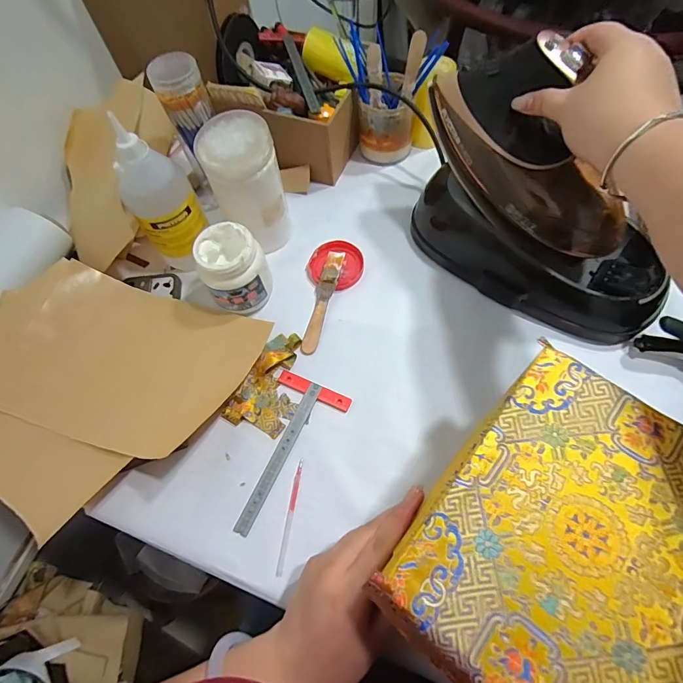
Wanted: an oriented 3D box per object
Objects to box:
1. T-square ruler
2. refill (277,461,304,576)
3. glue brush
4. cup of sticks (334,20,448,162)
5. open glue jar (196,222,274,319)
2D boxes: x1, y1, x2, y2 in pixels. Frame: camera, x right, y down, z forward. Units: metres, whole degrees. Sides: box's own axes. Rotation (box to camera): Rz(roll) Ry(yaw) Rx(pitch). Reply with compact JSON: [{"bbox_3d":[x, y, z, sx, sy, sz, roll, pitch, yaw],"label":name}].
[{"bbox_3d":[-0.063,0.119,0.427,0.083,0.004,0.168,22,68,13],"label":"T-square ruler"},{"bbox_3d":[-0.051,0.173,0.403,0.007,0.004,0.107,7,65,6],"label":"refill"},{"bbox_3d":[-0.024,-0.050,0.503,0.022,0.008,0.137,18,76,-4],"label":"glue brush"},{"bbox_3d":[0.066,-0.344,0.572,0.100,0.138,0.110,-40,69,-15],"label":"cup of sticks"},{"bbox_3d":[-0.126,-0.084,0.481,0.077,0.089,0.080,-26,66,-9],"label":"open glue jar"}]

